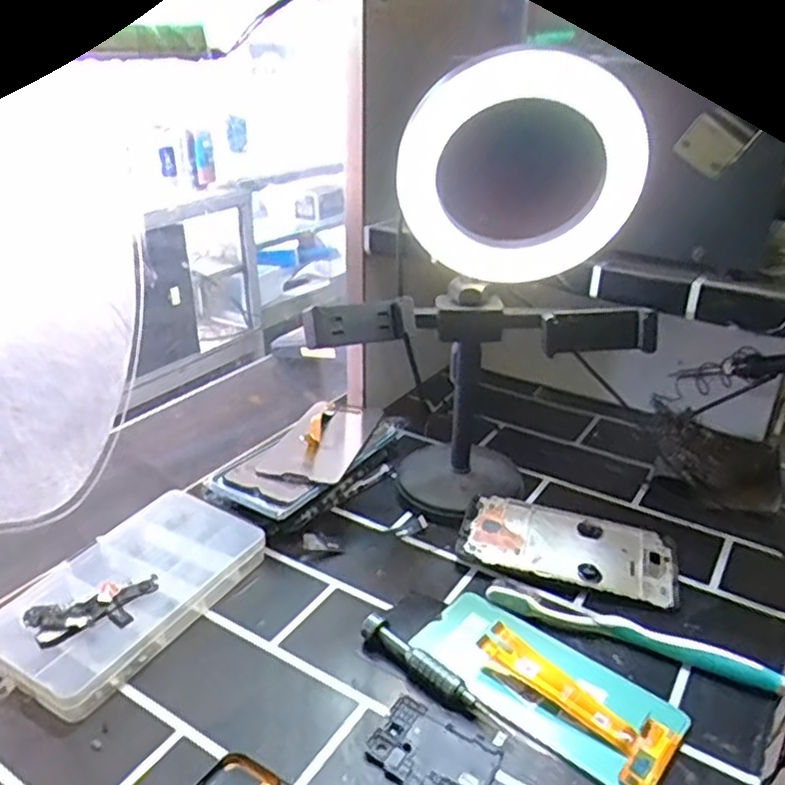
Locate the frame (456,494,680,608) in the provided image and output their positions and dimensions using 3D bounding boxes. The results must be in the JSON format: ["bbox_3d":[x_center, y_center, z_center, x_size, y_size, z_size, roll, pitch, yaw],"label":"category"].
[{"bbox_3d":[0.130,0.113,0.516,0.154,0.006,0.073,12,39,14],"label":"frame"}]

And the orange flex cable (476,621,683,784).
[{"bbox_3d":[0.102,0.175,0.402,0.116,0.007,0.046,29,37,33],"label":"orange flex cable"}]

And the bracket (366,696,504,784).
[{"bbox_3d":[0.021,0.194,0.375,0.066,0.004,0.046,17,32,30],"label":"bracket"}]

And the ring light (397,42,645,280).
[{"bbox_3d":[0.082,-0.144,0.452,0.157,0.141,0.027,4,26,8],"label":"ring light"}]

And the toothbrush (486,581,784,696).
[{"bbox_3d":[0.152,0.152,0.443,0.184,0.010,0.028,15,31,27],"label":"toothbrush"}]

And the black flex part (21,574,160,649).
[{"bbox_3d":[-0.184,0.135,0.433,0.077,0.009,0.031,-12,37,-28],"label":"black flex part"}]

